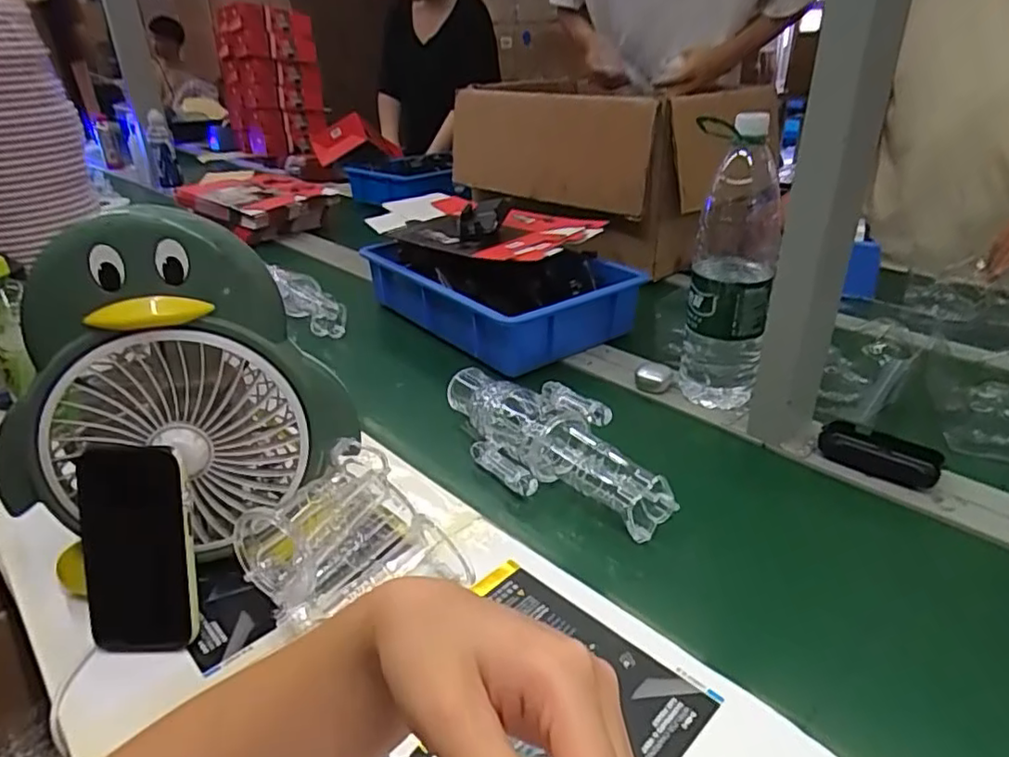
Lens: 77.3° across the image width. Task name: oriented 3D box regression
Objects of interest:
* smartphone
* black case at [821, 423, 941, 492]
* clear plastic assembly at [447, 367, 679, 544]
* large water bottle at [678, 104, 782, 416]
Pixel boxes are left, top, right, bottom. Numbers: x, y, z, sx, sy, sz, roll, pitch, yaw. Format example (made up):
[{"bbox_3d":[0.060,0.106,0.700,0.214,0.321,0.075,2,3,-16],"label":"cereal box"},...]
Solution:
[{"bbox_3d":[-0.273,0.126,0.465,0.094,0.151,0.011,1,8,12],"label":"smartphone"},{"bbox_3d":[0.386,0.074,0.648,0.107,0.024,0.047,20,35,34],"label":"black case"},{"bbox_3d":[0.040,0.058,0.656,0.114,0.062,0.291,-19,33,-29],"label":"clear plastic assembly"},{"bbox_3d":[0.258,-0.120,0.716,0.091,0.317,0.096,13,32,26],"label":"large water bottle"}]

